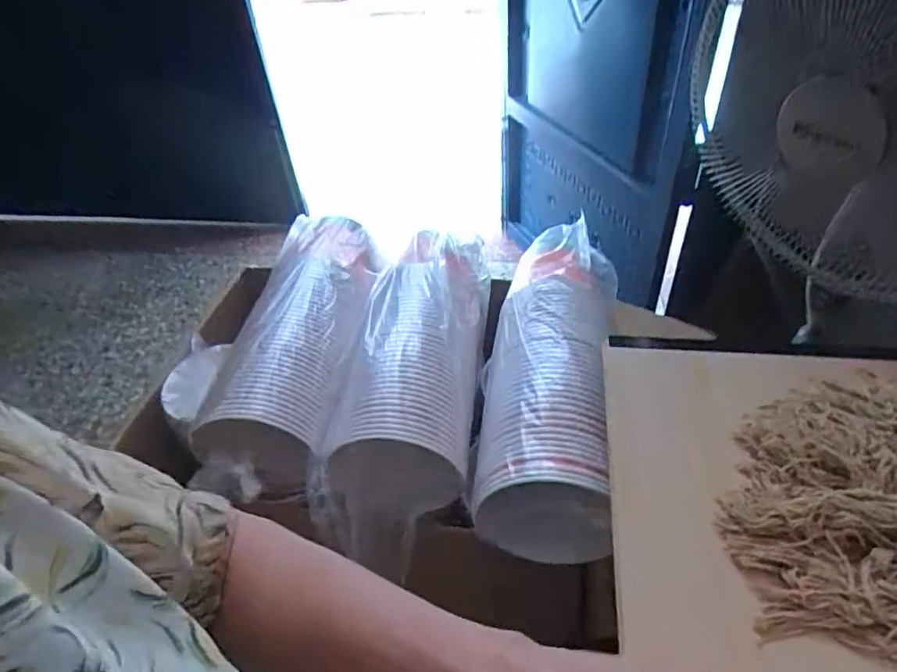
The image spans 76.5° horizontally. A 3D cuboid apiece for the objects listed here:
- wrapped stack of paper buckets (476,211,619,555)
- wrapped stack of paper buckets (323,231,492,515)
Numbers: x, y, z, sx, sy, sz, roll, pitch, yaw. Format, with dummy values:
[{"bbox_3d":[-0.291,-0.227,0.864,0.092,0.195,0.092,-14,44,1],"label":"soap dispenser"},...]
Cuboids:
[{"bbox_3d":[0.141,0.017,0.766,0.155,0.152,0.506,6,45,13],"label":"wrapped stack of paper buckets"},{"bbox_3d":[-0.036,0.023,0.785,0.145,0.138,0.385,2,45,9],"label":"wrapped stack of paper buckets"}]

